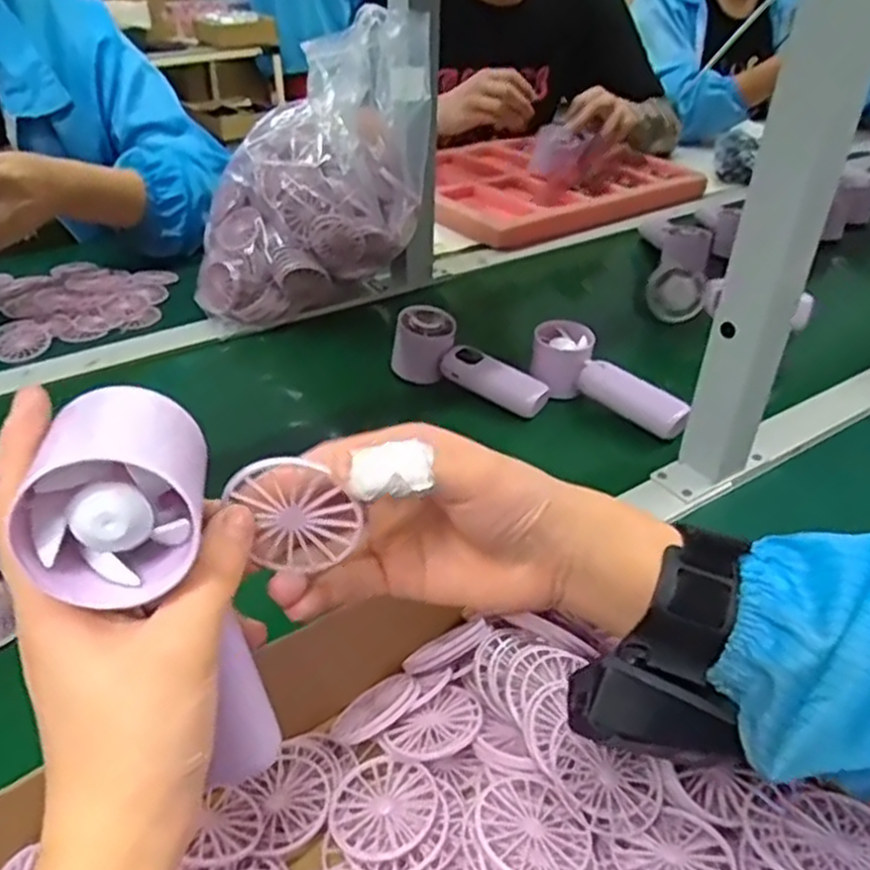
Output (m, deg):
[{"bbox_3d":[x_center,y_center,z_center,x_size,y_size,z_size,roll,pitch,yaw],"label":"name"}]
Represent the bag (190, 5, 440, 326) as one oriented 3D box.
[{"bbox_3d":[-0.123,-0.274,0.804,0.229,0.255,0.197,2,37,0],"label":"bag"}]

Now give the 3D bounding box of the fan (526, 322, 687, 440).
[{"bbox_3d":[0.151,-0.049,0.682,0.055,0.045,0.160,-29,47,-35],"label":"fan"}]

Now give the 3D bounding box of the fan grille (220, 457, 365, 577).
[{"bbox_3d":[-0.052,0.029,0.281,0.044,0.046,0.008,0,37,-3],"label":"fan grille"}]

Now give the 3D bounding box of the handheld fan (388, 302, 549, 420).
[{"bbox_3d":[0.032,-0.060,0.709,0.152,0.059,0.044,30,43,14],"label":"handheld fan"}]

